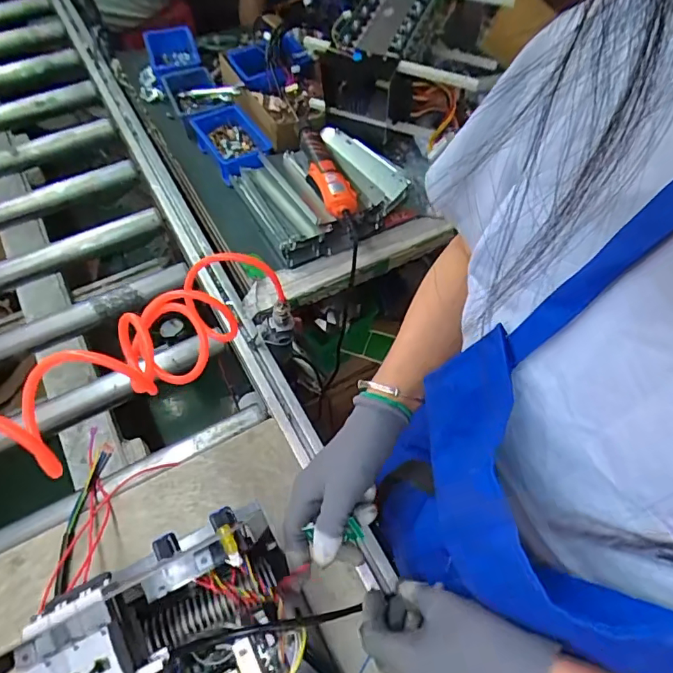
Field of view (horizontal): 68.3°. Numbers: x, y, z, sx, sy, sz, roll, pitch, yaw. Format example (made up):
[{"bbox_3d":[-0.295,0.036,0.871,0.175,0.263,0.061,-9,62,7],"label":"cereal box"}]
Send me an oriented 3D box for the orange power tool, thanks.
[{"bbox_3d":[-0.020,-0.284,0.821,0.066,0.069,0.237,-9,46,-8],"label":"orange power tool"}]

